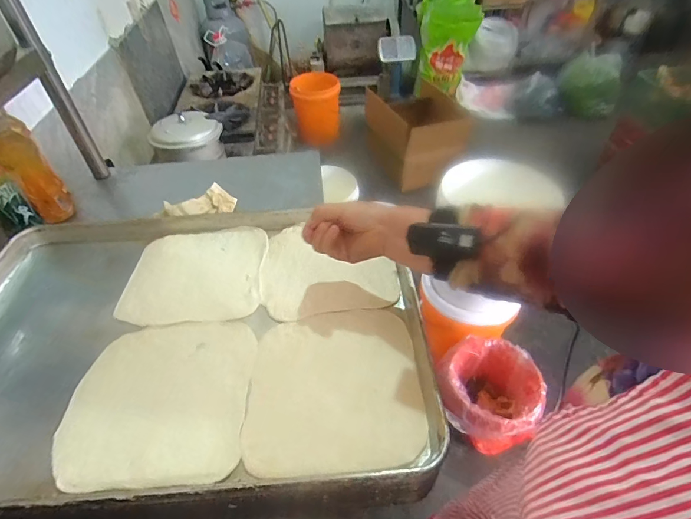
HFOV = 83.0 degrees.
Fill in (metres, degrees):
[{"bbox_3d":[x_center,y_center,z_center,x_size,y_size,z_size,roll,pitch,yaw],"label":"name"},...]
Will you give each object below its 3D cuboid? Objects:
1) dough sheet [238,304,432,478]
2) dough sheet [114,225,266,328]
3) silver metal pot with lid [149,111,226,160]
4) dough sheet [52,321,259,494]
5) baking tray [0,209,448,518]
[{"bbox_3d":[-0.013,0.141,0.448,0.189,0.009,0.187,-3,45,0],"label":"dough sheet"},{"bbox_3d":[-0.218,0.017,0.574,0.190,0.009,0.174,-3,45,0],"label":"dough sheet"},{"bbox_3d":[-0.640,-0.493,1.602,0.246,0.148,0.225,-2,45,2],"label":"silver metal pot with lid"},{"bbox_3d":[-0.207,0.152,0.442,0.192,0.007,0.191,-2,45,1],"label":"dough sheet"},{"bbox_3d":[-0.213,0.087,0.503,0.616,0.033,0.416,-3,45,1],"label":"baking tray"}]

